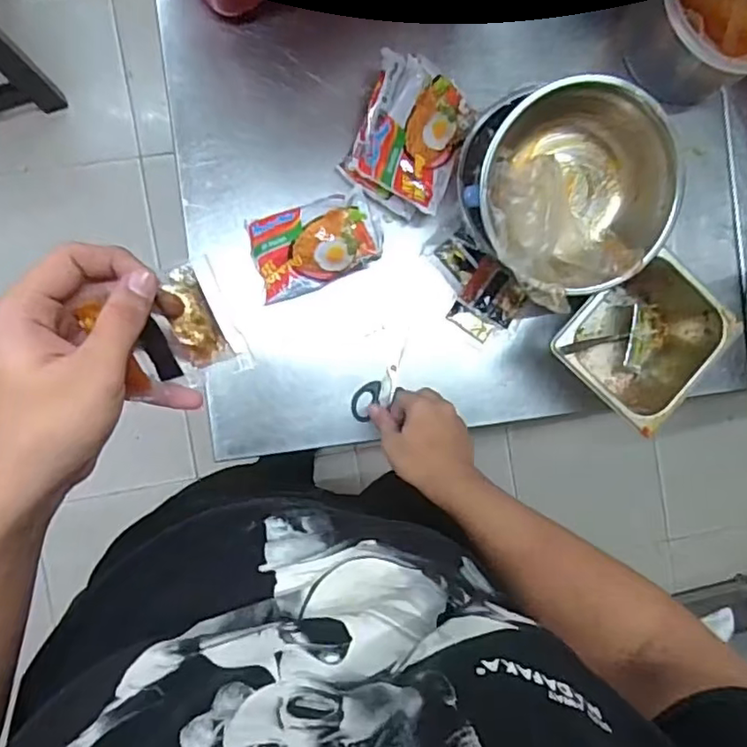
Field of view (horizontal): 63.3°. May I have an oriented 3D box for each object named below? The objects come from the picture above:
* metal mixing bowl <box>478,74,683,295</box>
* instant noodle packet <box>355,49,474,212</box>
[{"bbox_3d":[0.210,-0.187,0.643,0.201,0.082,0.197,0,92,-6],"label":"metal mixing bowl"},{"bbox_3d":[0.044,-0.274,0.687,0.117,0.040,0.147,24,89,-6],"label":"instant noodle packet"}]

